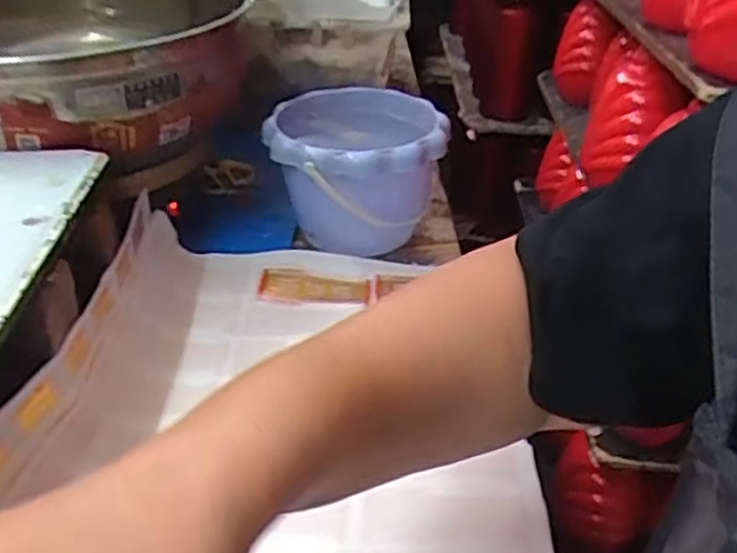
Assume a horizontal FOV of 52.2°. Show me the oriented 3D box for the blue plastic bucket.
[{"bbox_3d":[-0.014,-0.096,0.705,0.155,0.115,0.168,-6,34,-9],"label":"blue plastic bucket"}]

